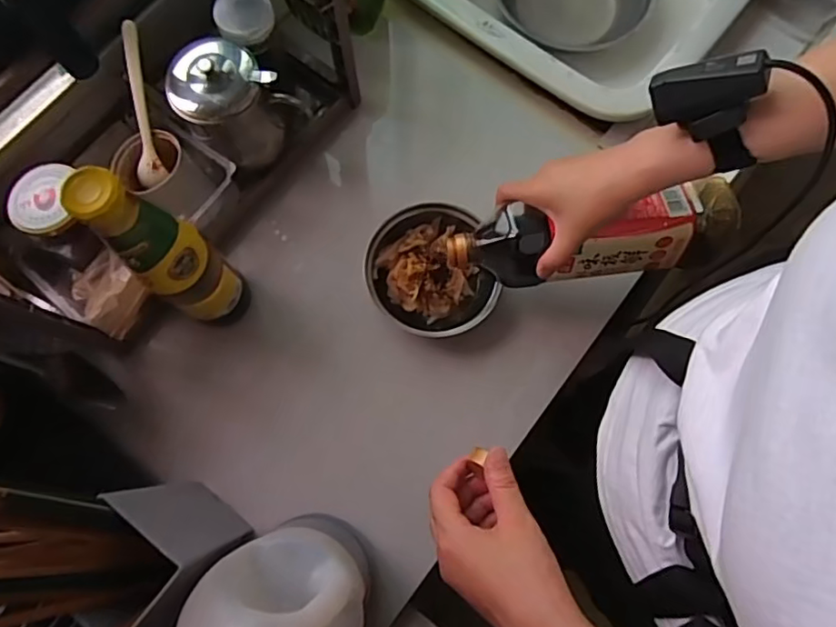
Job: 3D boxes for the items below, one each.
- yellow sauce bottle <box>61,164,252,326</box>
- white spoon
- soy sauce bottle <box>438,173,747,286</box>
[{"bbox_3d":[-0.210,-0.047,0.497,0.059,0.260,0.064,0,77,-1],"label":"yellow sauce bottle"},{"bbox_3d":[-0.273,-0.204,0.563,0.027,0.021,0.149,1,115,0],"label":"white spoon"},{"bbox_3d":[0.165,-0.075,0.535,0.269,0.069,0.075,-6,77,2],"label":"soy sauce bottle"}]

